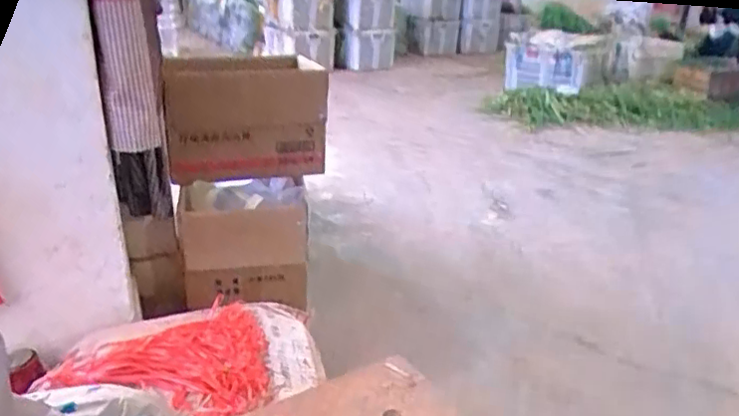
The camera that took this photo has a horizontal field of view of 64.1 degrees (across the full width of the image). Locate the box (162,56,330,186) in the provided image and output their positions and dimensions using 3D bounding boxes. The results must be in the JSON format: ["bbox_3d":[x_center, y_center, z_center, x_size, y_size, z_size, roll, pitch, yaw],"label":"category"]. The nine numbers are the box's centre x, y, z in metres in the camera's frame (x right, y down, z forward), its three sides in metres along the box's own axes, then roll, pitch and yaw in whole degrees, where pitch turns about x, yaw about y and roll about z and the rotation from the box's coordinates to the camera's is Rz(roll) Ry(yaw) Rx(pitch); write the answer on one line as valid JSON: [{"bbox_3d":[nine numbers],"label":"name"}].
[{"bbox_3d":[-0.312,-0.228,1.533,0.419,0.307,0.191,-3,23,-11],"label":"box"}]

